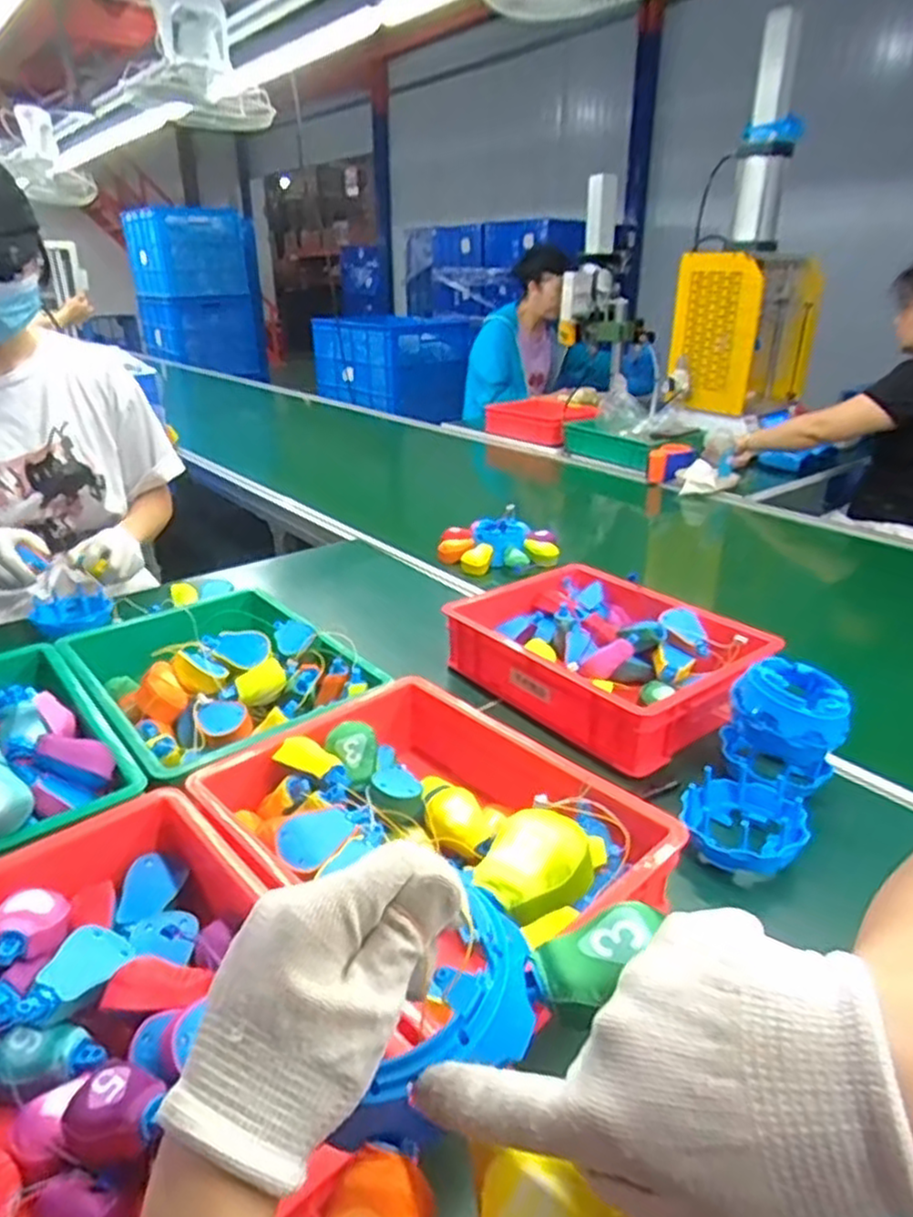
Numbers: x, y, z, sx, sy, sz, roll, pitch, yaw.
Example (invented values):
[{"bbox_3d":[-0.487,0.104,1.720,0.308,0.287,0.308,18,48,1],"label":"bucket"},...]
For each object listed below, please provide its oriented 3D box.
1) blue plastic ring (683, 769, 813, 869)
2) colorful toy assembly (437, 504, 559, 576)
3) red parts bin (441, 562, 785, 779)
[{"bbox_3d":[0.258,0.196,0.656,0.104,0.044,0.108,15,29,31],"label":"blue plastic ring"},{"bbox_3d":[0.078,-0.129,1.389,0.218,0.071,0.152,-1,24,-1],"label":"colorful toy assembly"},{"bbox_3d":[0.186,0.053,0.920,0.265,0.080,0.337,-18,30,-34],"label":"red parts bin"}]

